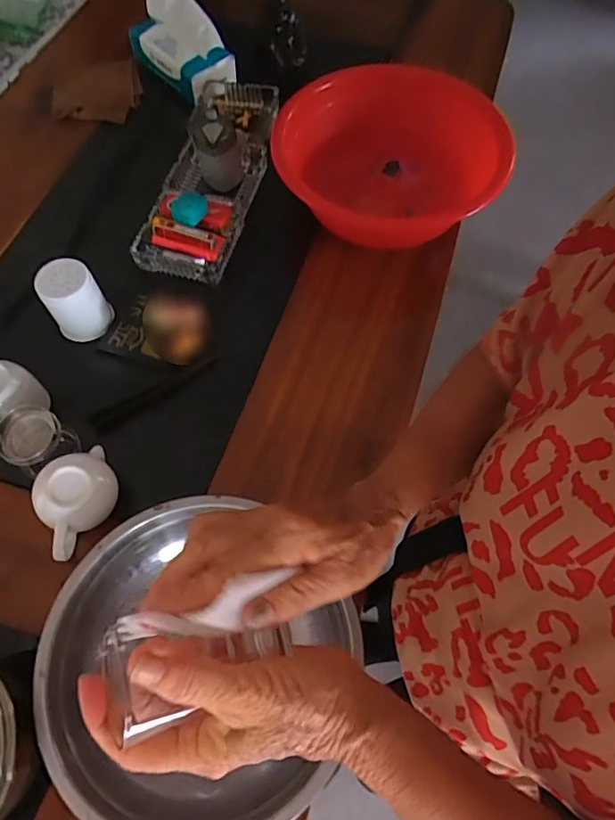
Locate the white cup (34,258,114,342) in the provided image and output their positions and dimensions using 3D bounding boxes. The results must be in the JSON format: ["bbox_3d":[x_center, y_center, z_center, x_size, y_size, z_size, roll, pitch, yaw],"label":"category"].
[{"bbox_3d":[-0.282,-0.133,0.627,0.063,0.076,0.060,0,63,-1],"label":"white cup"}]

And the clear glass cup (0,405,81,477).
[{"bbox_3d":[-0.281,0.037,0.545,0.060,0.065,0.061,0,63,-1],"label":"clear glass cup"}]

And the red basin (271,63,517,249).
[{"bbox_3d":[0.118,-0.334,0.708,0.280,0.104,0.280,0,63,-1],"label":"red basin"}]

